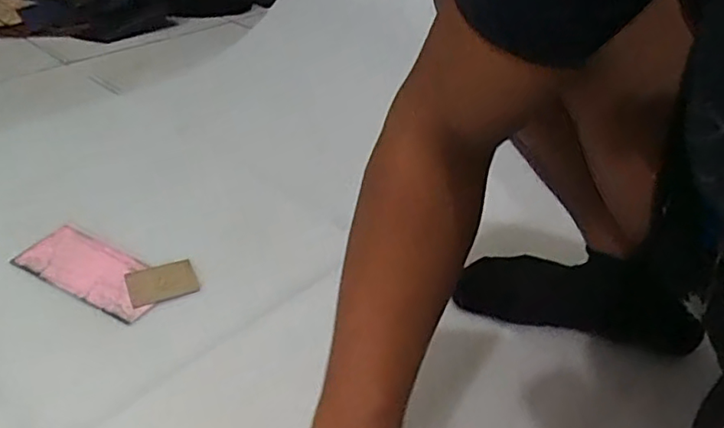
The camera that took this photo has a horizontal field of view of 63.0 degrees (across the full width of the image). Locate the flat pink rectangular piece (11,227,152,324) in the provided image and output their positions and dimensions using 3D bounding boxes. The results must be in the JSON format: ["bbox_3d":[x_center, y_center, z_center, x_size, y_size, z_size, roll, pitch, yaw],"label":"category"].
[{"bbox_3d":[-0.295,0.061,0.654,0.181,0.008,0.074,20,39,22],"label":"flat pink rectangular piece"}]

